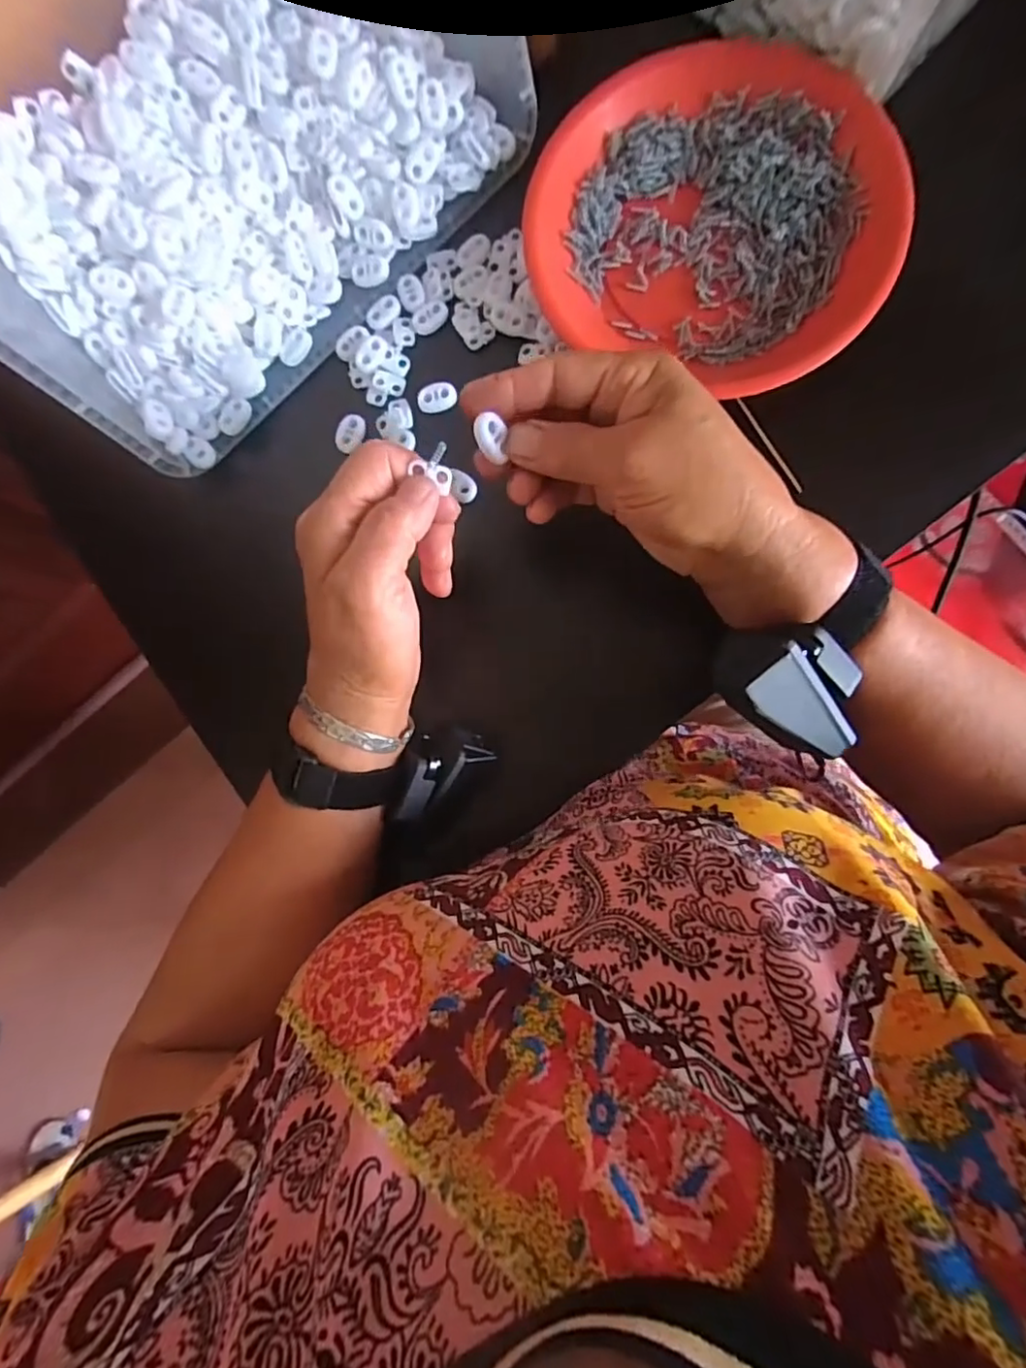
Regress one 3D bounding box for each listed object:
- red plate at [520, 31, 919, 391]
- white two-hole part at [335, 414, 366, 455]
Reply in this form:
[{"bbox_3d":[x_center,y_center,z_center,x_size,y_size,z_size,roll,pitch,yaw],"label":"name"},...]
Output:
[{"bbox_3d":[0.110,-0.255,0.325,0.187,0.027,0.171,0,85,6],"label":"red plate"},{"bbox_3d":[-0.096,-0.148,0.354,0.013,0.006,0.023,22,88,7],"label":"white two-hole part"}]

